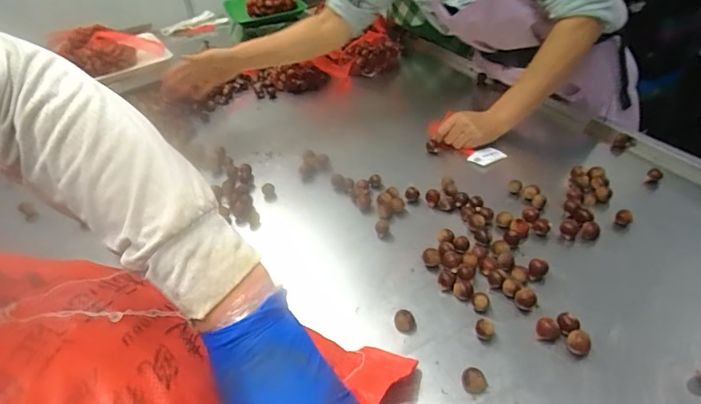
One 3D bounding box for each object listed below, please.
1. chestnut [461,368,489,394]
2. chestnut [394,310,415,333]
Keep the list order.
[{"bbox_3d":[0.126,0.183,0.457,0.025,0.013,0.022,5,39,18],"label":"chestnut"},{"bbox_3d":[0.063,0.140,0.524,0.023,0.014,0.023,-6,37,4],"label":"chestnut"}]

